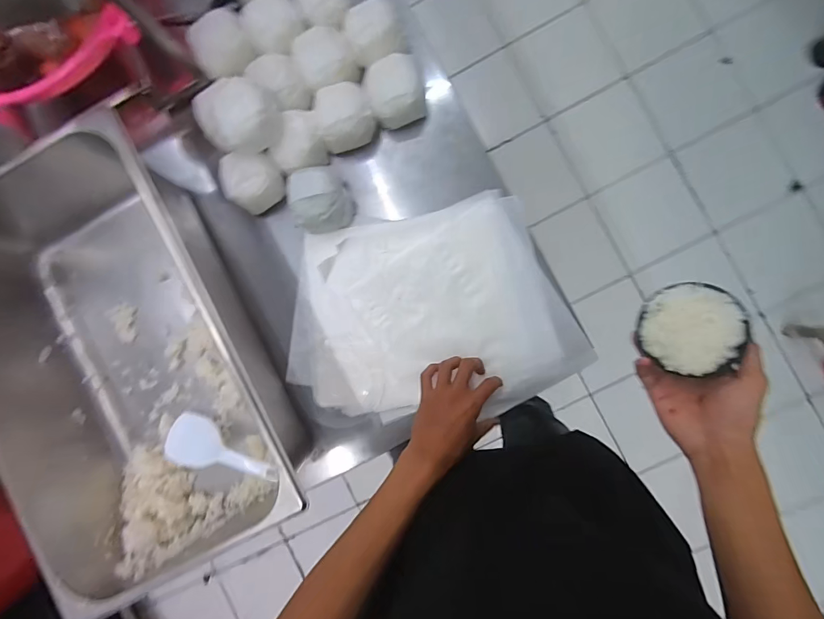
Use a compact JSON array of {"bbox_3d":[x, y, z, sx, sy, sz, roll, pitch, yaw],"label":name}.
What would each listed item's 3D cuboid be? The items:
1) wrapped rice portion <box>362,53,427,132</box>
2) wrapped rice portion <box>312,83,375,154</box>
[{"bbox_3d":[-0.023,-0.298,0.549,0.074,0.051,0.075,0,89,6],"label":"wrapped rice portion"},{"bbox_3d":[-0.092,-0.266,0.558,0.074,0.041,0.081,0,89,6],"label":"wrapped rice portion"}]

